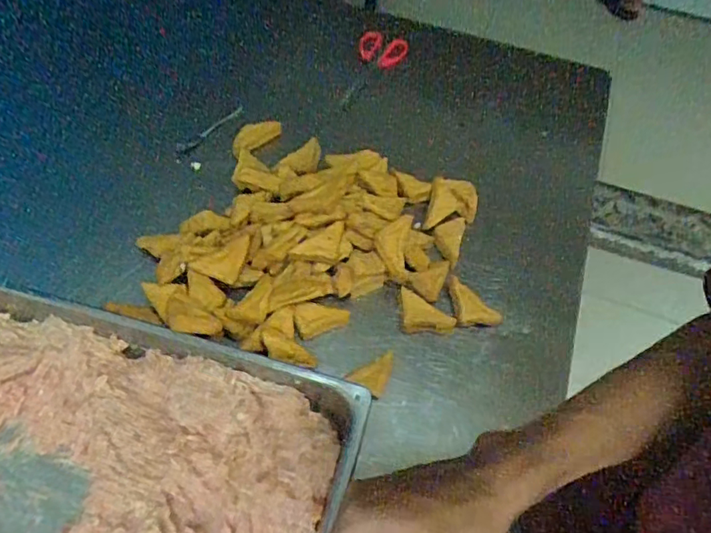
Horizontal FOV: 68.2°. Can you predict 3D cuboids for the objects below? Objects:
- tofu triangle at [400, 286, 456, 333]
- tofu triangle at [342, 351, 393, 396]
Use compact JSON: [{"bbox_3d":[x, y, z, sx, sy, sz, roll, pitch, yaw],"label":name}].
[{"bbox_3d":[0.094,0.058,0.685,0.069,0.009,0.057,2,59,-3],"label":"tofu triangle"},{"bbox_3d":[0.021,0.125,0.645,0.047,0.012,0.056,25,61,11],"label":"tofu triangle"}]

